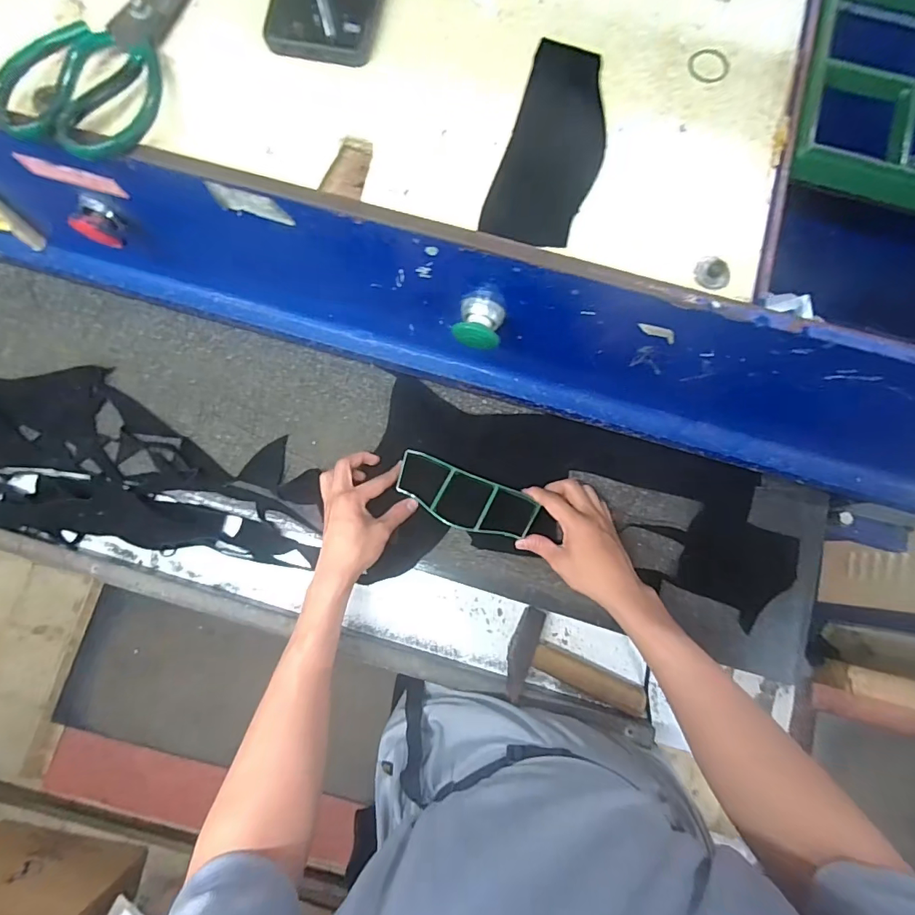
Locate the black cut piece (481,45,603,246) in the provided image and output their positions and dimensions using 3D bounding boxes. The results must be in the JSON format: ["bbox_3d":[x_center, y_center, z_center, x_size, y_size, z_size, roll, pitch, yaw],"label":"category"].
[{"bbox_3d":[0.068,-0.218,0.328,0.063,0.004,0.159,18,82,3],"label":"black cut piece"}]

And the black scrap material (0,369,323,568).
[{"bbox_3d":[-0.604,-0.020,0.593,0.863,0.048,0.204,9,81,2],"label":"black scrap material"}]

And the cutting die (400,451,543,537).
[{"bbox_3d":[0.007,0.050,0.553,0.166,0.023,0.066,22,86,3],"label":"cutting die"}]

